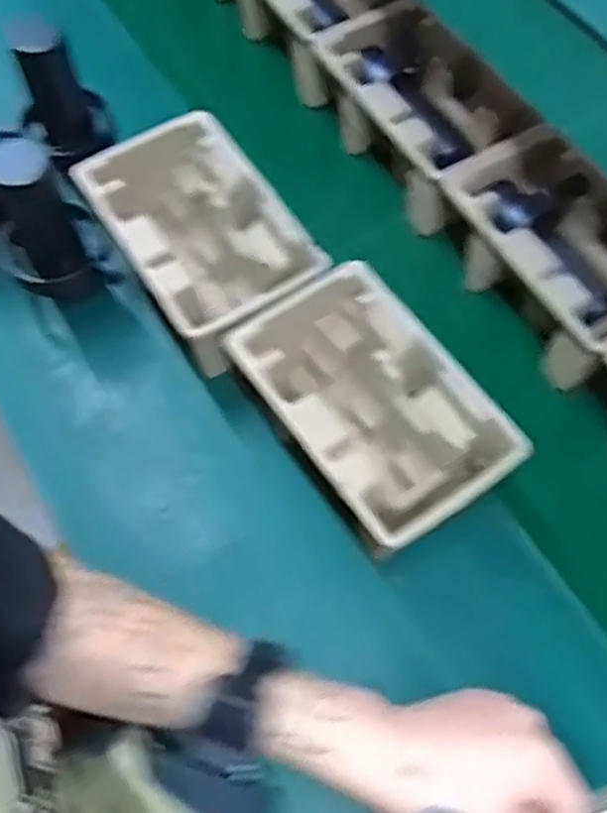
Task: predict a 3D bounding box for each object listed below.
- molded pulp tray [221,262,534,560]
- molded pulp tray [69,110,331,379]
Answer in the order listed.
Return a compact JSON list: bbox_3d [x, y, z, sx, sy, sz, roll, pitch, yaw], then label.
[{"bbox_3d":[0.050,0.005,0.643,0.139,0.093,0.232,-32,69,-15],"label":"molded pulp tray"},{"bbox_3d":[-0.097,-0.154,0.723,0.146,0.112,0.226,-32,69,-15],"label":"molded pulp tray"}]

